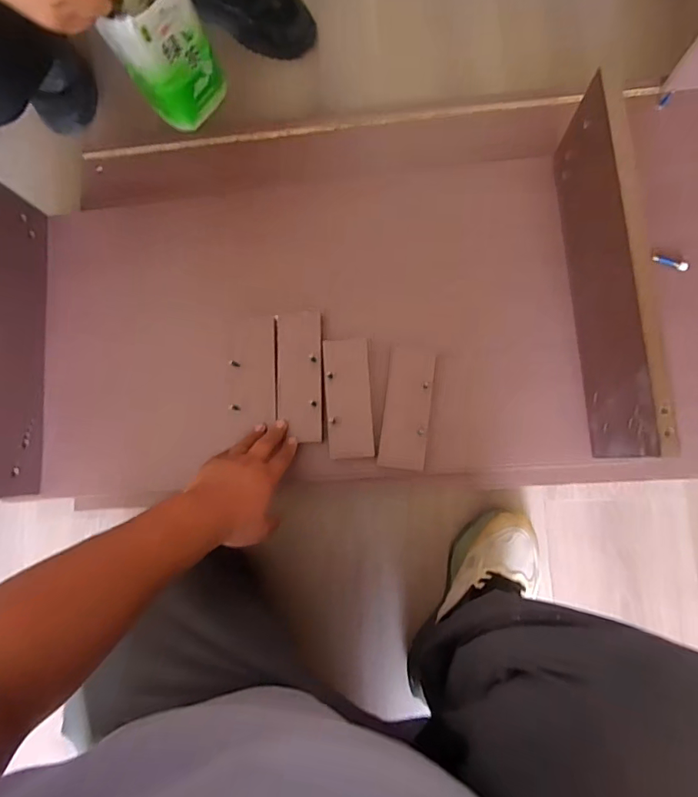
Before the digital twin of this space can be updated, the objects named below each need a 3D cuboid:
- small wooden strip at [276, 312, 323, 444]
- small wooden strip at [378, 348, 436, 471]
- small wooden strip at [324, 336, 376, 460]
[{"bbox_3d":[-0.068,-0.033,0.662,0.062,0.014,0.182,-5,79,5],"label":"small wooden strip"},{"bbox_3d":[0.078,0.013,0.634,0.059,0.012,0.154,7,83,6],"label":"small wooden strip"},{"bbox_3d":[0.000,-0.001,0.643,0.060,0.011,0.158,-4,82,5],"label":"small wooden strip"}]

